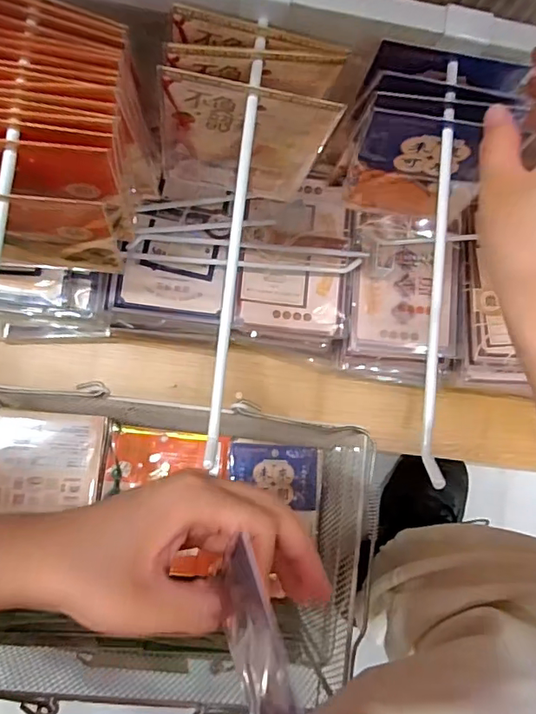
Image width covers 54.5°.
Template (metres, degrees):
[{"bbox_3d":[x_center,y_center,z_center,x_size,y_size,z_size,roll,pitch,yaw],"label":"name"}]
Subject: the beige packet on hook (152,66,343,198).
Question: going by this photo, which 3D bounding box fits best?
[{"bbox_3d":[-0.017,-0.138,0.340,0.101,0.119,0.010,9,85,-7],"label":"beige packet on hook"}]

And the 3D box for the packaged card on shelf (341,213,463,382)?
[{"bbox_3d":[0.147,-0.066,0.554,0.116,0.020,0.175,4,85,-7],"label":"packaged card on shelf"}]

